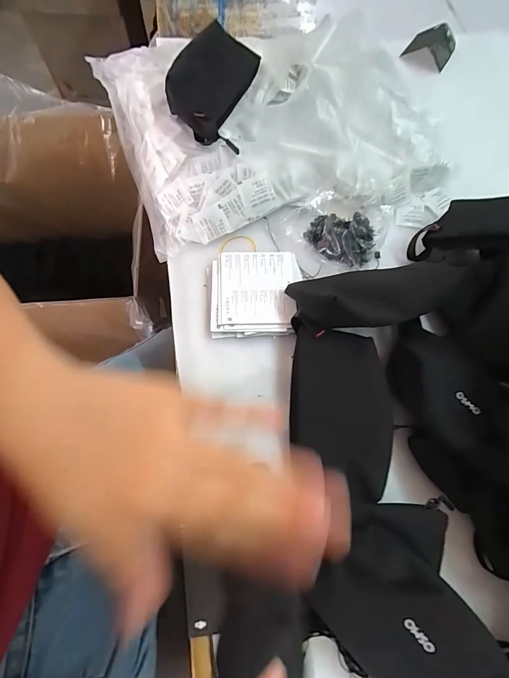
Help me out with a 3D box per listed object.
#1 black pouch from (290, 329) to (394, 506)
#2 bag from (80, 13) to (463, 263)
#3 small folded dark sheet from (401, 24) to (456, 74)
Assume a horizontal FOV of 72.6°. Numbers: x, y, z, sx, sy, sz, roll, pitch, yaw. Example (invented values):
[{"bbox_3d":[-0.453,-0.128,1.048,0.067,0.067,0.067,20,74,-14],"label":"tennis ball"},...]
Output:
[{"bbox_3d":[0.091,0.077,0.367,0.099,0.042,0.178,7,67,1],"label":"black pouch"},{"bbox_3d":[0.032,-0.309,0.499,0.478,0.071,0.384,-10,68,-6],"label":"bag"},{"bbox_3d":[0.336,-0.556,0.652,0.079,0.024,0.098,33,70,11],"label":"small folded dark sheet"}]

